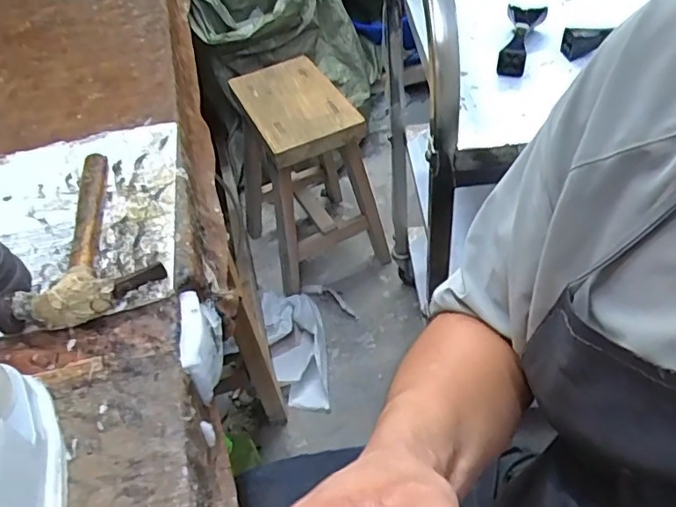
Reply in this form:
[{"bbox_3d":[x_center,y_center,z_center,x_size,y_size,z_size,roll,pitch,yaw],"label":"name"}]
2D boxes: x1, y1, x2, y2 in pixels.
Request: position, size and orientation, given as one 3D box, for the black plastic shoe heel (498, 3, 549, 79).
[{"bbox_3d":[0.213,-0.253,0.643,0.039,0.041,0.112,12,50,18],"label":"black plastic shoe heel"}]

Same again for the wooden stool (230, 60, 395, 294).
[{"bbox_3d":[-0.080,-0.203,1.349,0.298,0.476,0.395,-20,48,-11],"label":"wooden stool"}]

